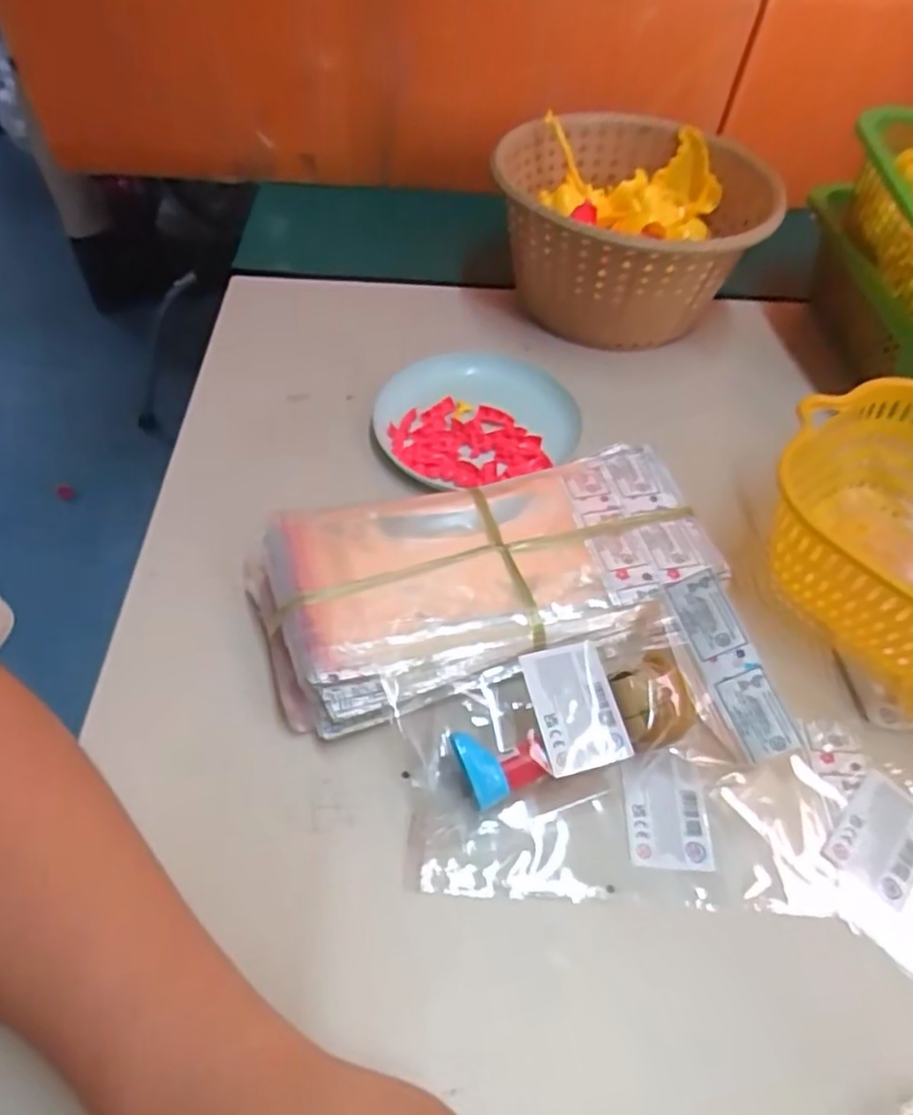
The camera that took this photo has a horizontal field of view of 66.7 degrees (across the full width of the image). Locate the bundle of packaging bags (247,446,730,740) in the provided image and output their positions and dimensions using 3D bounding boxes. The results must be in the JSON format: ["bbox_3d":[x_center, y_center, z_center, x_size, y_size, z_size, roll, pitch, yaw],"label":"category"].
[{"bbox_3d":[0.019,0.014,0.412,0.261,0.047,0.131,-11,52,-13],"label":"bundle of packaging bags"}]

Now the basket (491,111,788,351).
[{"bbox_3d":[0.143,-0.278,0.607,0.215,0.120,0.223,12,50,6],"label":"basket"}]

